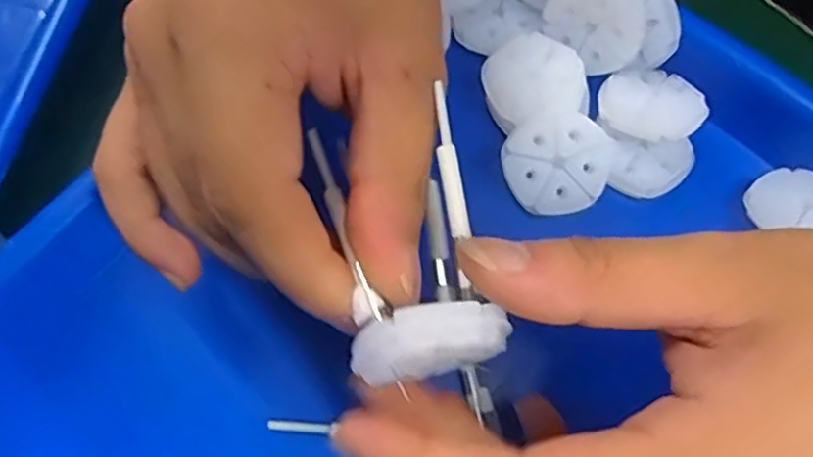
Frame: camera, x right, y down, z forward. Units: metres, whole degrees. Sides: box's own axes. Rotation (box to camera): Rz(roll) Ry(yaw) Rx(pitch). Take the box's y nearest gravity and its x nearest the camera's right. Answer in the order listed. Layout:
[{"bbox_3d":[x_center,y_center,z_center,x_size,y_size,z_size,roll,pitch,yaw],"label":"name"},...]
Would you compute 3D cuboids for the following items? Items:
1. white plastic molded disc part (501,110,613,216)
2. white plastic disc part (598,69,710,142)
[{"bbox_3d":[0.056,-0.024,0.246,0.040,0.007,0.036,-11,92,2],"label":"white plastic molded disc part"},{"bbox_3d":[0.092,-0.047,0.250,0.036,0.010,0.033,0,71,1],"label":"white plastic disc part"}]

